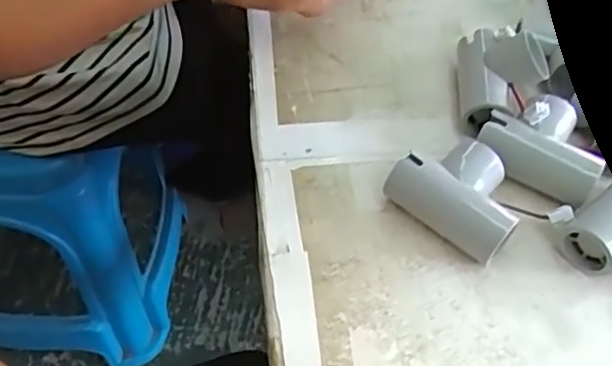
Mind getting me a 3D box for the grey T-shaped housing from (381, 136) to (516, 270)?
[{"bbox_3d":[0.094,0.005,0.372,0.073,0.031,0.057,34,58,21],"label":"grey T-shaped housing"}]

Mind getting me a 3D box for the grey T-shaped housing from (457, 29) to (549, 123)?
[{"bbox_3d":[0.132,-0.072,0.418,0.057,0.047,0.076,8,53,2],"label":"grey T-shaped housing"}]

